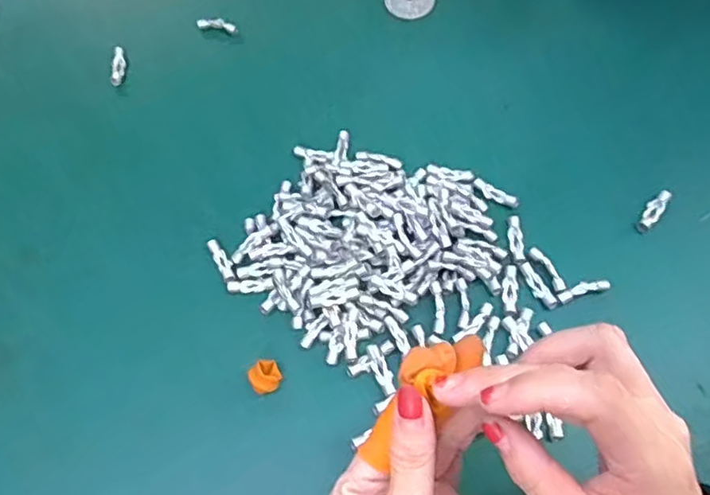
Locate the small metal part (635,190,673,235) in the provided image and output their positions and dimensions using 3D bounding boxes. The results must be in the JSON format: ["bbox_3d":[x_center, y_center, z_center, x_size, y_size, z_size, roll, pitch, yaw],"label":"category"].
[{"bbox_3d":[0.215,-0.026,0.442,0.012,0.011,0.036,33,72,16],"label":"small metal part"}]

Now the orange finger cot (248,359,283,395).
[{"bbox_3d":[-0.059,0.085,0.405,0.020,0.014,0.019,-1,66,3],"label":"orange finger cot"}]

